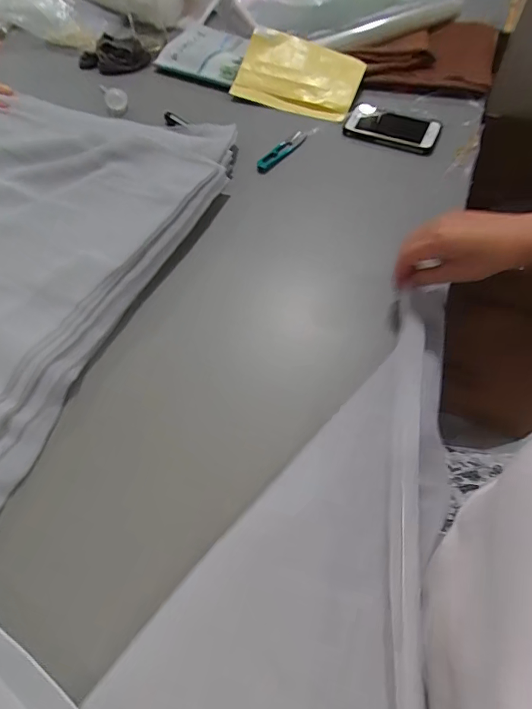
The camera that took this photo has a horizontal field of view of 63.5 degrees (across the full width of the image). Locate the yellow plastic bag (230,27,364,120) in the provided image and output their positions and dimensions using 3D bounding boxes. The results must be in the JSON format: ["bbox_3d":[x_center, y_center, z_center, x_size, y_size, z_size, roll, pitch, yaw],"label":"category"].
[{"bbox_3d":[0.051,-0.443,0.690,0.186,0.036,0.100,20,109,4],"label":"yellow plastic bag"}]

